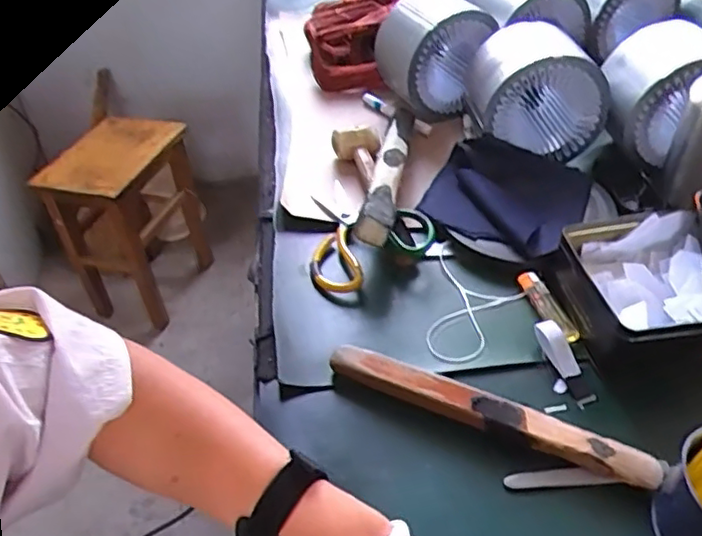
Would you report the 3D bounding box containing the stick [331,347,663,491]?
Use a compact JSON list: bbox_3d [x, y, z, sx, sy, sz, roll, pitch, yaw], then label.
[{"bbox_3d":[0.110,0.119,0.527,0.269,0.027,0.028,17,47,22],"label":"stick"}]

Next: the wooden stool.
[{"bbox_3d":[-0.544,-0.125,1.623,0.294,0.479,0.310,7,43,13],"label":"wooden stool"}]

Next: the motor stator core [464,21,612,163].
[{"bbox_3d":[0.231,-0.220,0.794,0.156,0.126,0.105,-4,42,0],"label":"motor stator core"}]

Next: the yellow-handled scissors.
[{"bbox_3d":[-0.023,-0.034,0.712,0.051,0.023,0.174,-8,42,-3],"label":"yellow-handled scissors"}]

